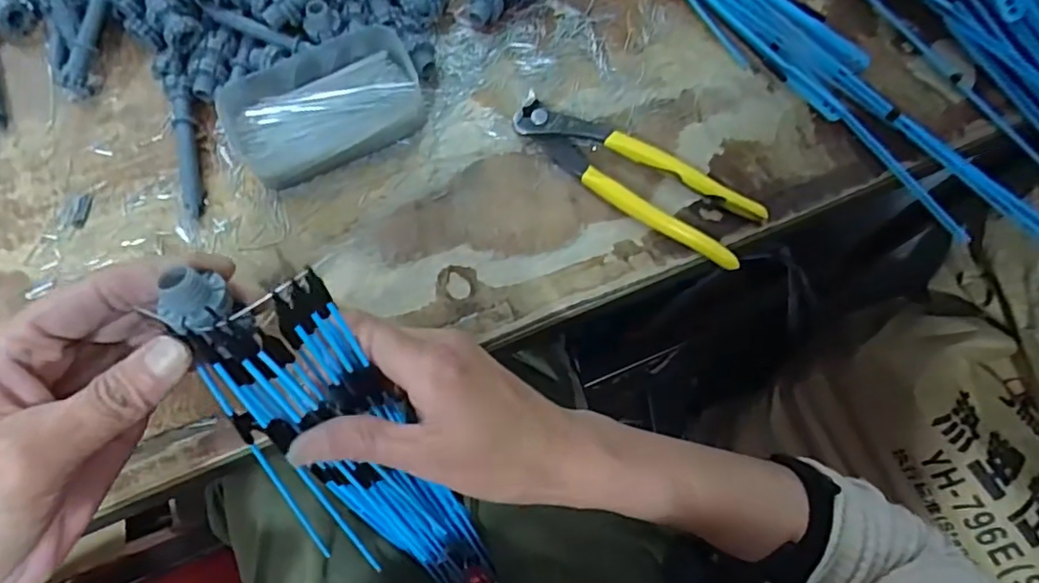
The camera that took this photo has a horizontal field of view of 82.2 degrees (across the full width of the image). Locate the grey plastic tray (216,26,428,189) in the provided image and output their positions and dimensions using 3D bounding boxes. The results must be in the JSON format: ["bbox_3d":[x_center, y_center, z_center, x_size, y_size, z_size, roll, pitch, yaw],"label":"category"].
[{"bbox_3d":[-0.123,-0.118,0.379,0.117,0.024,0.074,-24,74,-8],"label":"grey plastic tray"}]

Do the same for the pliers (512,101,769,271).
[{"bbox_3d":[0.071,-0.072,0.378,0.163,0.017,0.043,30,74,9],"label":"pliers"}]

